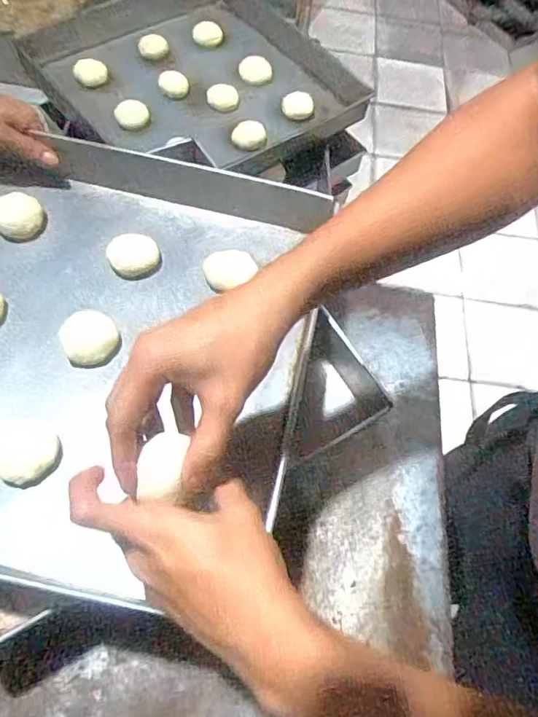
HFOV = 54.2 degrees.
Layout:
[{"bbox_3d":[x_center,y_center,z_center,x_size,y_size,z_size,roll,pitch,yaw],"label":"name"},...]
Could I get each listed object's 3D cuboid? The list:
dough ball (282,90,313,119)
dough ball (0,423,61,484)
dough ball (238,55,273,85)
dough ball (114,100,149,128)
[{"bbox_3d":[0.051,-0.461,0.952,0.049,0.024,0.055,-8,64,-10],"label":"dough ball"},{"bbox_3d":[-0.229,0.087,0.497,0.055,0.024,0.064,-31,70,-20],"label":"dough ball"},{"bbox_3d":[-0.024,-0.550,0.998,0.062,0.023,0.060,3,63,-5],"label":"dough ball"},{"bbox_3d":[-0.235,-0.420,0.906,0.057,0.027,0.055,3,63,-5],"label":"dough ball"}]

